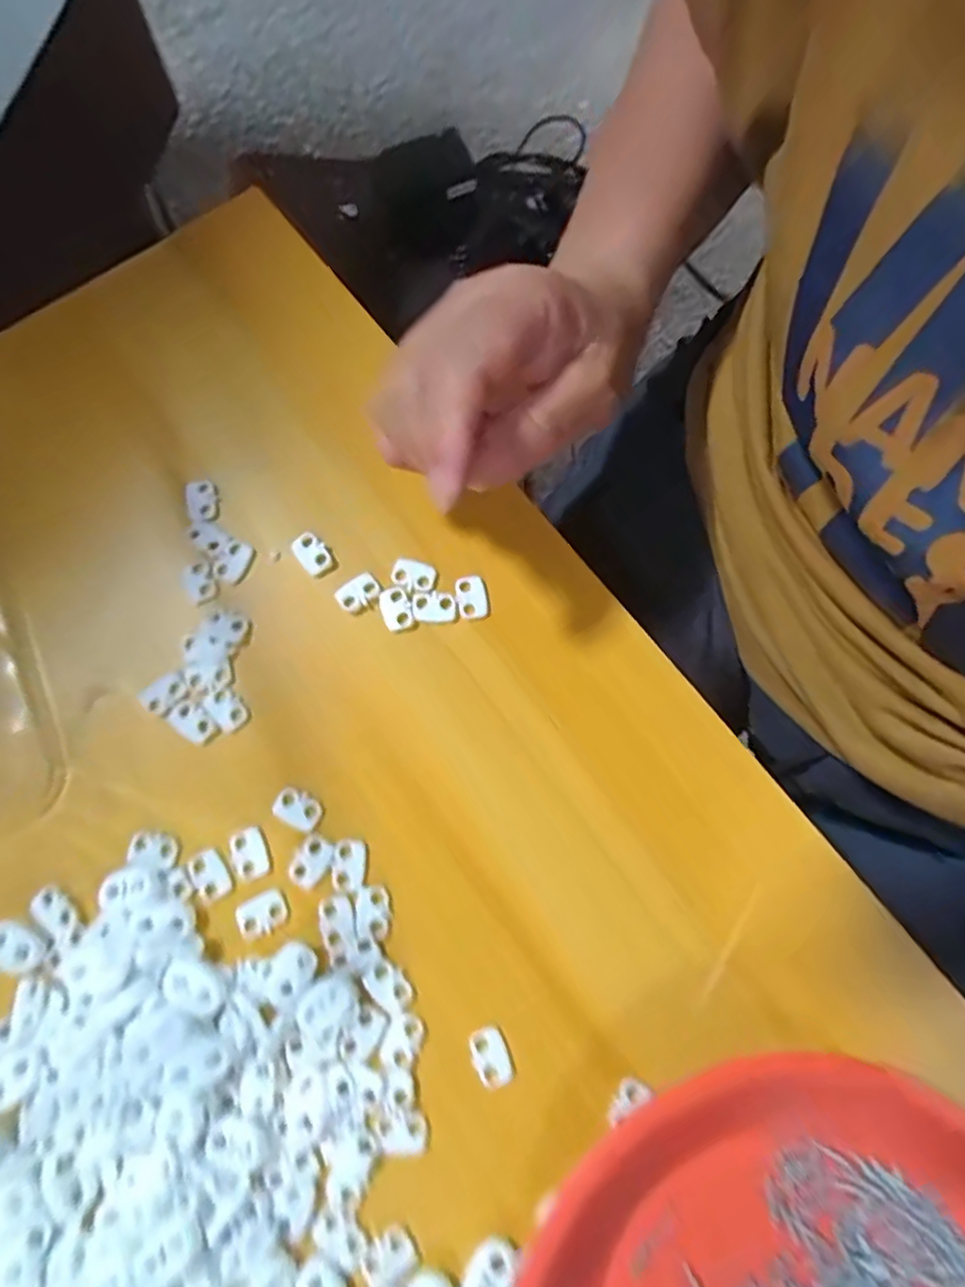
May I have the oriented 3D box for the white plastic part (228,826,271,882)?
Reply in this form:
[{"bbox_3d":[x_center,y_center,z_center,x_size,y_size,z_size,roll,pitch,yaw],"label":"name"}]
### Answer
[{"bbox_3d":[-0.090,0.081,0.241,0.013,0.004,0.019,-24,79,-6],"label":"white plastic part"}]

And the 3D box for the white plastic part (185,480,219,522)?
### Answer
[{"bbox_3d":[-0.124,-0.062,0.277,0.014,0.005,0.019,-16,78,-4],"label":"white plastic part"}]

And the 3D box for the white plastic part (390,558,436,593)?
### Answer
[{"bbox_3d":[-0.030,-0.029,0.269,0.019,0.004,0.013,16,78,3],"label":"white plastic part"}]

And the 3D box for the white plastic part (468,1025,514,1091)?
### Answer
[{"bbox_3d":[0.003,0.151,0.228,0.013,0.004,0.019,-23,79,-6],"label":"white plastic part"}]

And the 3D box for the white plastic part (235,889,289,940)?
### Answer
[{"bbox_3d":[-0.084,0.102,0.236,0.019,0.004,0.013,-27,79,-6],"label":"white plastic part"}]

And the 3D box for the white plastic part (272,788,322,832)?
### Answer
[{"bbox_3d":[-0.073,0.065,0.246,0.018,0.004,0.013,30,79,6],"label":"white plastic part"}]

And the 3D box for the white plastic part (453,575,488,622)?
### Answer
[{"bbox_3d":[-0.005,-0.020,0.268,0.013,0.004,0.019,-10,78,-3],"label":"white plastic part"}]

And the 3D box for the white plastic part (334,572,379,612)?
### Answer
[{"bbox_3d":[-0.053,-0.022,0.265,0.018,0.004,0.012,-34,80,-8],"label":"white plastic part"}]

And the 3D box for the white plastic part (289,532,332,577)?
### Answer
[{"bbox_3d":[-0.074,-0.039,0.270,0.013,0.004,0.018,-36,80,-8],"label":"white plastic part"}]

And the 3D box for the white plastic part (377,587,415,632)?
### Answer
[{"bbox_3d":[-0.037,-0.015,0.264,0.012,0.004,0.018,-22,79,-5],"label":"white plastic part"}]

